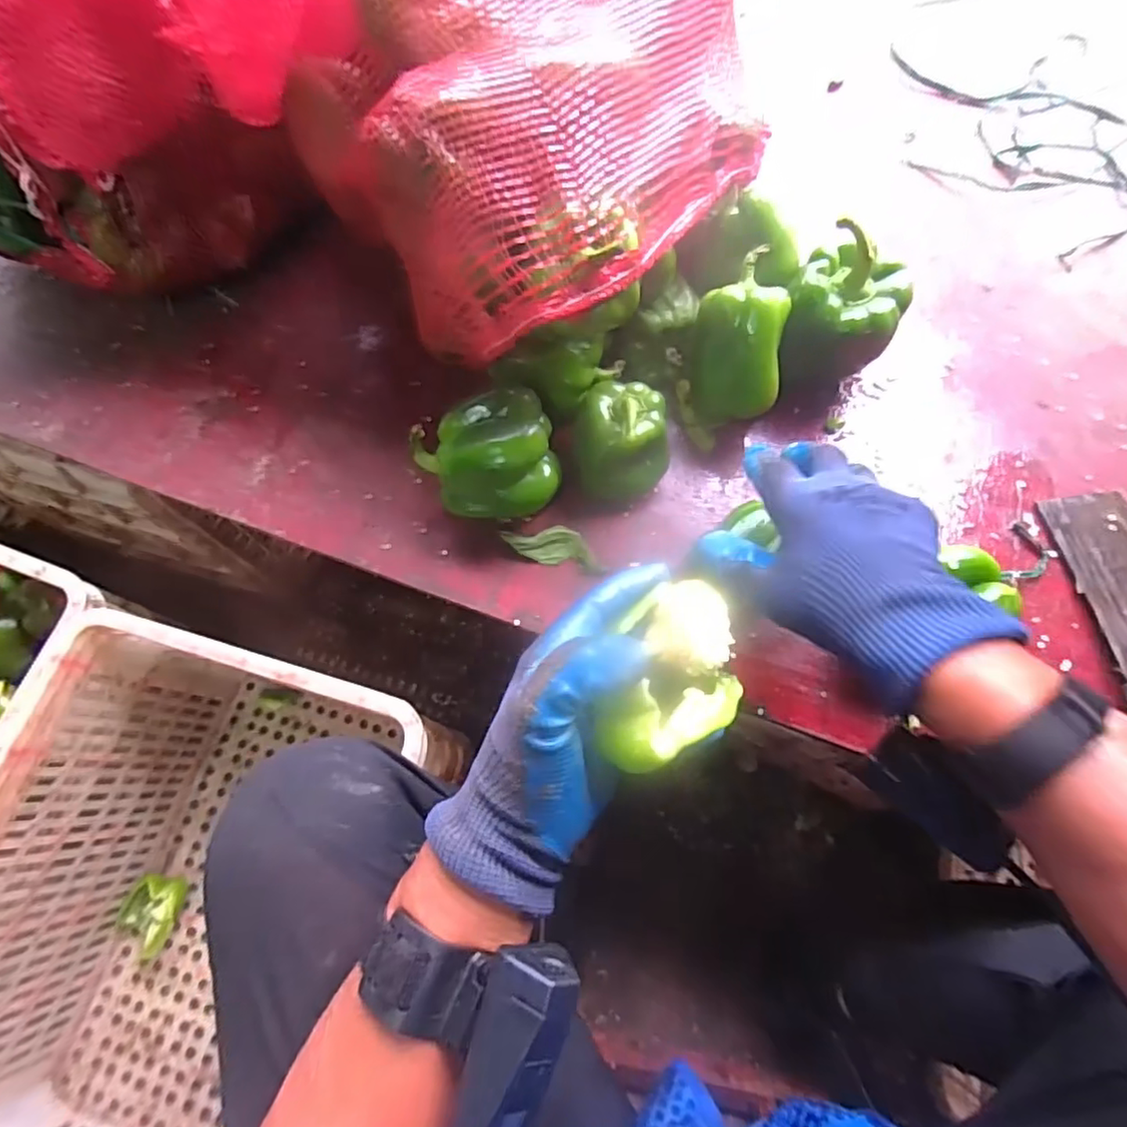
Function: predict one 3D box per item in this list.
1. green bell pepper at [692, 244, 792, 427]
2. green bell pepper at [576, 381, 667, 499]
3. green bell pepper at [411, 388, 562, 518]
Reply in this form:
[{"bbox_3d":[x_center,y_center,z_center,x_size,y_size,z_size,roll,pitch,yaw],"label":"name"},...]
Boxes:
[{"bbox_3d":[0.136,-0.171,0.480,0.066,0.127,0.064,4,38,7],"label":"green bell pepper"},{"bbox_3d":[0.044,-0.097,0.478,0.069,0.077,0.073,-1,69,2],"label":"green bell pepper"},{"bbox_3d":[-0.055,-0.074,0.473,0.100,0.082,0.078,-18,70,-4],"label":"green bell pepper"}]

